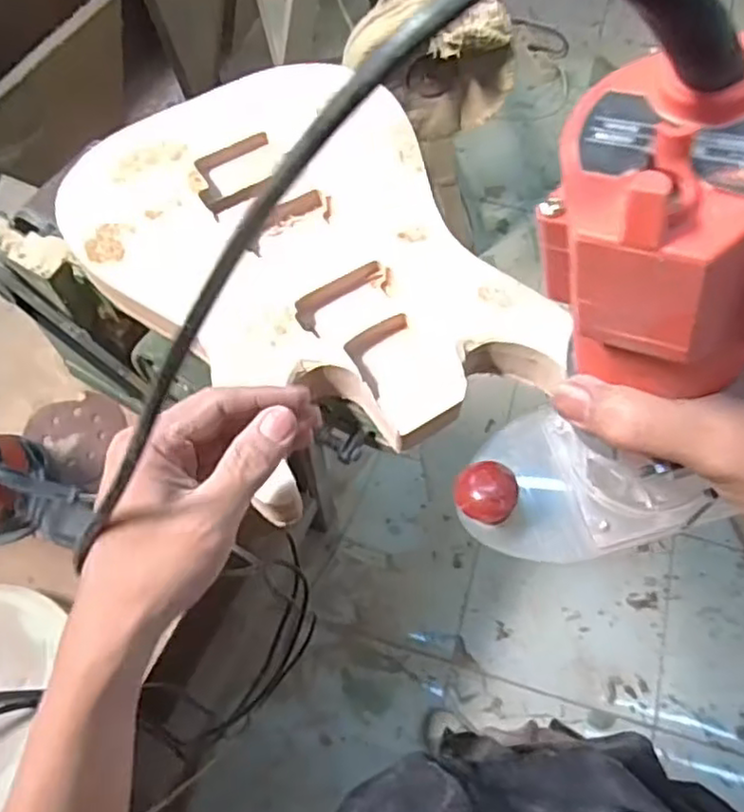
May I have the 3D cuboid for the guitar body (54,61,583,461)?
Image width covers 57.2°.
[{"bbox_3d":[-0.057,-0.125,0.544,0.286,0.037,0.366,-30,67,-14],"label":"guitar body"}]

